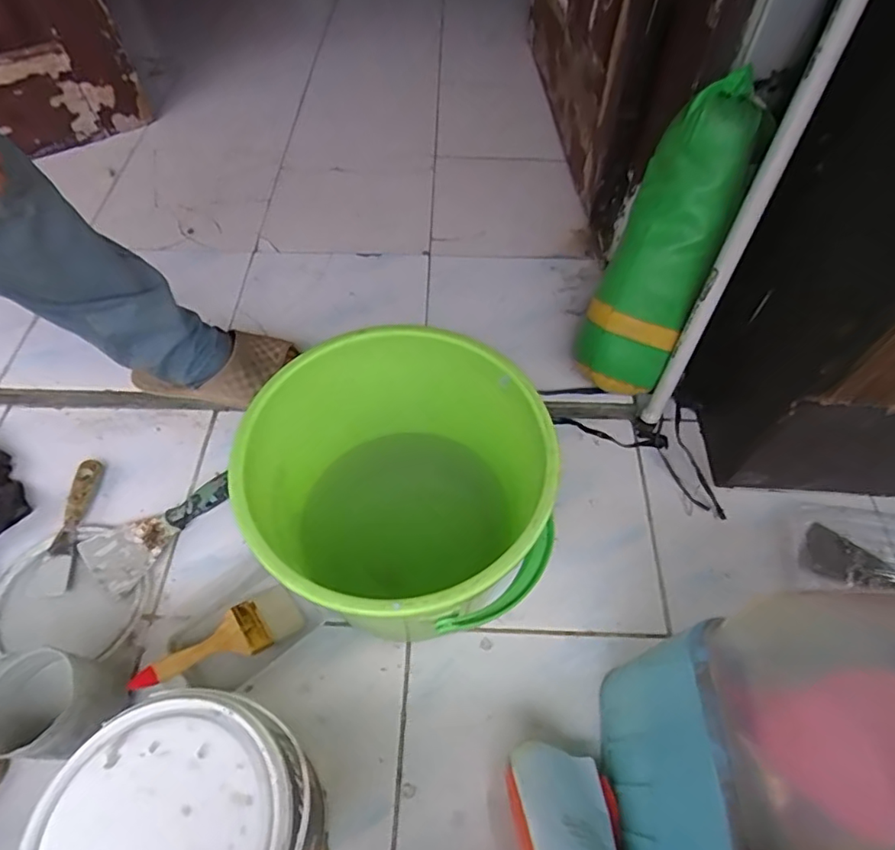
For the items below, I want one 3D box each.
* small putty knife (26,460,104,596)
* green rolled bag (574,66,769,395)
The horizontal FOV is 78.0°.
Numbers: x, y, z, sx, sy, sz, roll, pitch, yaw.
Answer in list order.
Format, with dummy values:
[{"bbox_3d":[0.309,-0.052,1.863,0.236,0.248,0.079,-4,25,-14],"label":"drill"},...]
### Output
[{"bbox_3d":[-0.474,0.125,0.694,0.047,0.023,0.173,-1,59,-3],"label":"small putty knife"},{"bbox_3d":[0.274,-0.226,0.698,0.117,0.380,0.102,23,27,12],"label":"green rolled bag"}]

